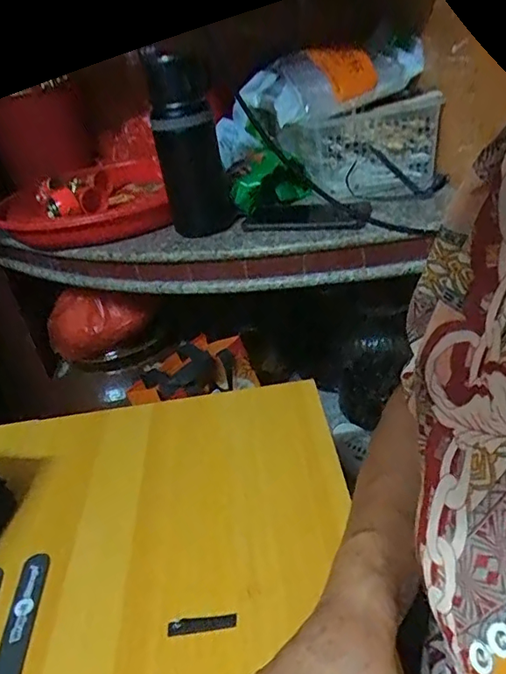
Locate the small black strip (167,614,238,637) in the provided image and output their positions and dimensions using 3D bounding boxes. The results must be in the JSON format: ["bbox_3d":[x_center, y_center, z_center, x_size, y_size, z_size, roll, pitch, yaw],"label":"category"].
[{"bbox_3d":[-0.033,0.186,0.342,0.045,0.004,0.012,-7,29,1],"label":"small black strip"}]

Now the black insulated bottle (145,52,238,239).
[{"bbox_3d":[-0.079,-0.245,0.692,0.085,0.216,0.089,-10,30,0],"label":"black insulated bottle"}]

